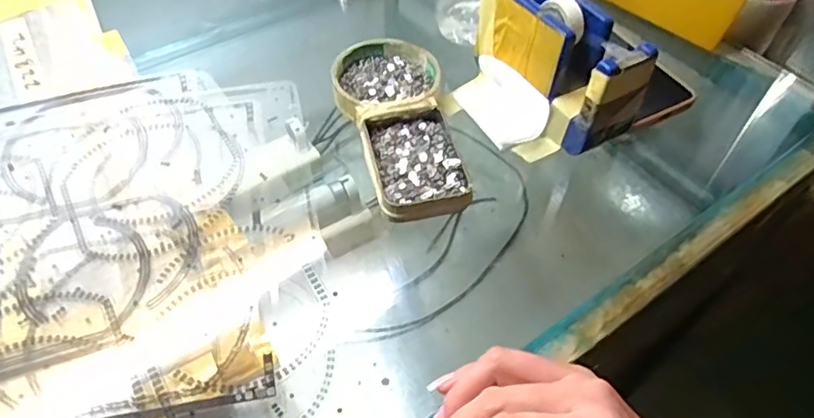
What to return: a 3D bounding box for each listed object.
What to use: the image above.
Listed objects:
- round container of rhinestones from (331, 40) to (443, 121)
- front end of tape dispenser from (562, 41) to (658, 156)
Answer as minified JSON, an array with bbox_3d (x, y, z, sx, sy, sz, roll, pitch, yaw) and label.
[{"bbox_3d":[-0.016,-0.102,0.434,0.081,0.015,0.075,0,50,0],"label":"round container of rhinestones"},{"bbox_3d":[0.139,-0.075,0.381,0.046,0.079,0.023,-26,54,-20],"label":"front end of tape dispenser"}]

